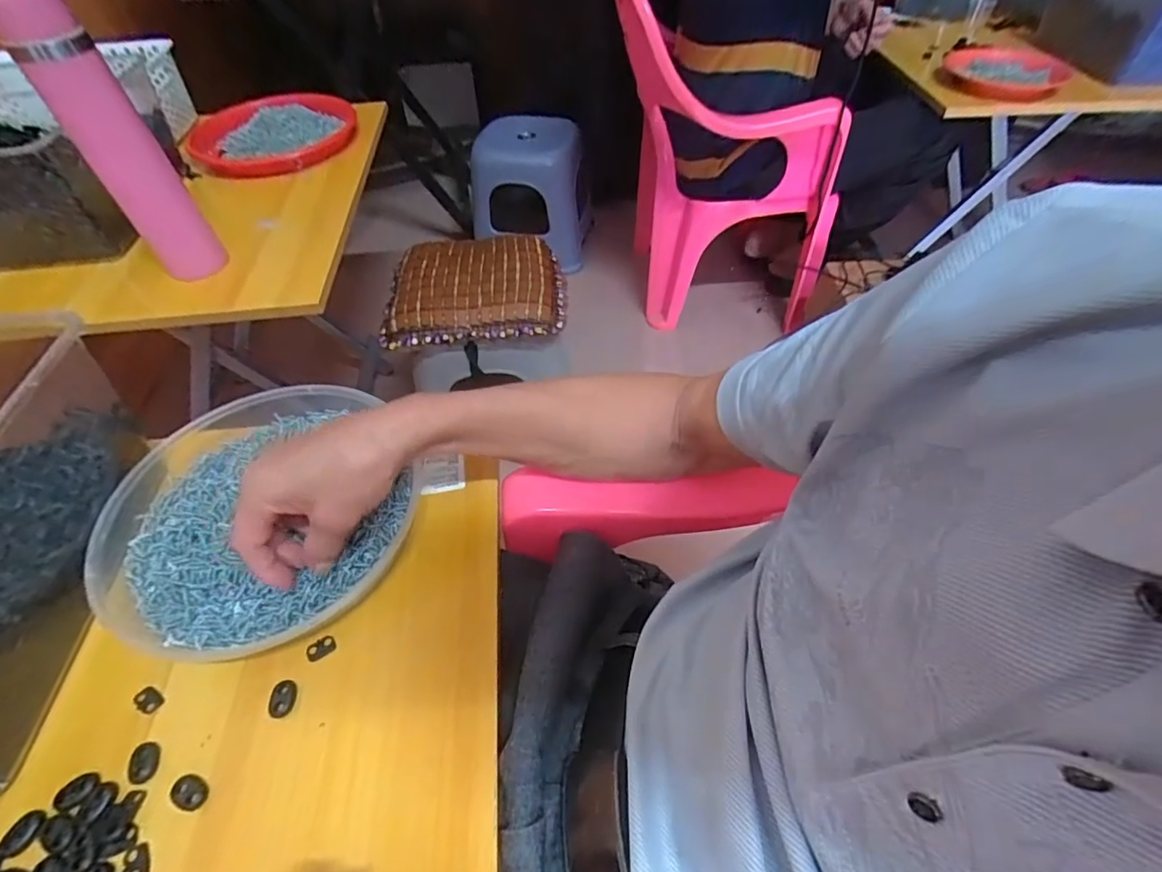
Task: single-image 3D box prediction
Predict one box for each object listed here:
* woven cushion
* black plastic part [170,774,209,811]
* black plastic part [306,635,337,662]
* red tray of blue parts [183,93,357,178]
[{"bbox_3d":[-0.183,-0.258,0.913,0.297,0.050,0.243,-6,51,-3],"label":"woven cushion"},{"bbox_3d":[-0.228,0.208,0.313,0.021,0.005,0.015,20,54,16],"label":"black plastic part"},{"bbox_3d":[-0.177,0.144,0.365,0.019,0.004,0.014,-28,56,-20],"label":"black plastic part"},{"bbox_3d":[-0.488,-0.477,0.849,0.248,0.042,0.197,-9,51,-6],"label":"red tray of blue parts"}]

